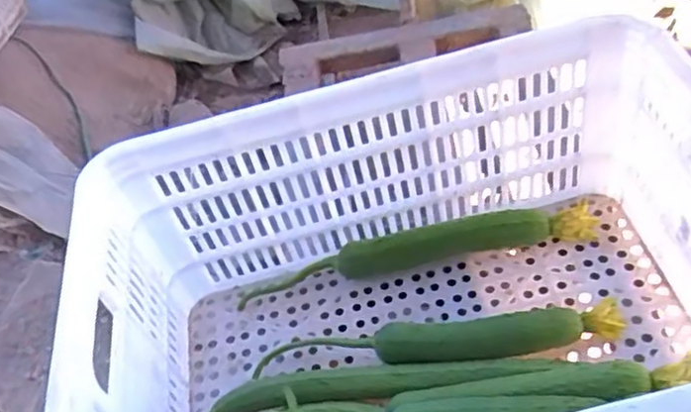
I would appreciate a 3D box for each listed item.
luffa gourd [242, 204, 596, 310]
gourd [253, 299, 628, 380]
[{"bbox_3d":[0.085,0.053,0.868,0.444,0.078,0.049,-7,48,1],"label":"luffa gourd"},{"bbox_3d":[0.098,0.151,0.779,0.411,0.074,0.067,-2,48,5],"label":"gourd"}]

